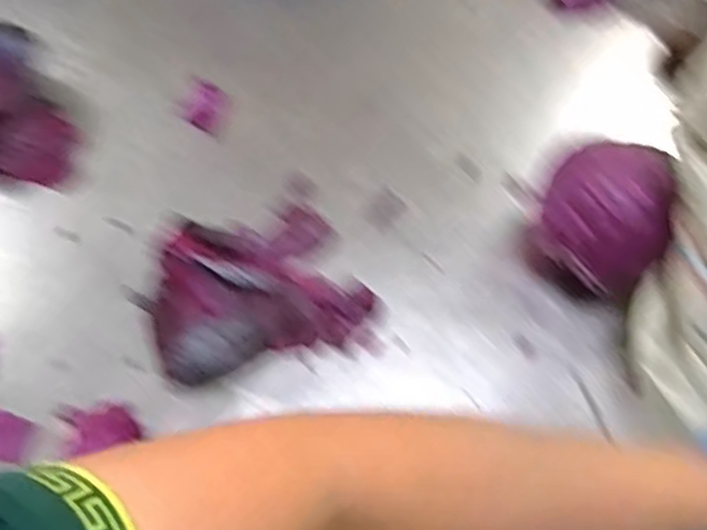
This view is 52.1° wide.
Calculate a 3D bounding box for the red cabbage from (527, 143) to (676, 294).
[{"bbox_3d":[0.197,-0.034,0.584,0.107,0.114,0.084,30,65,12],"label":"red cabbage"}]

